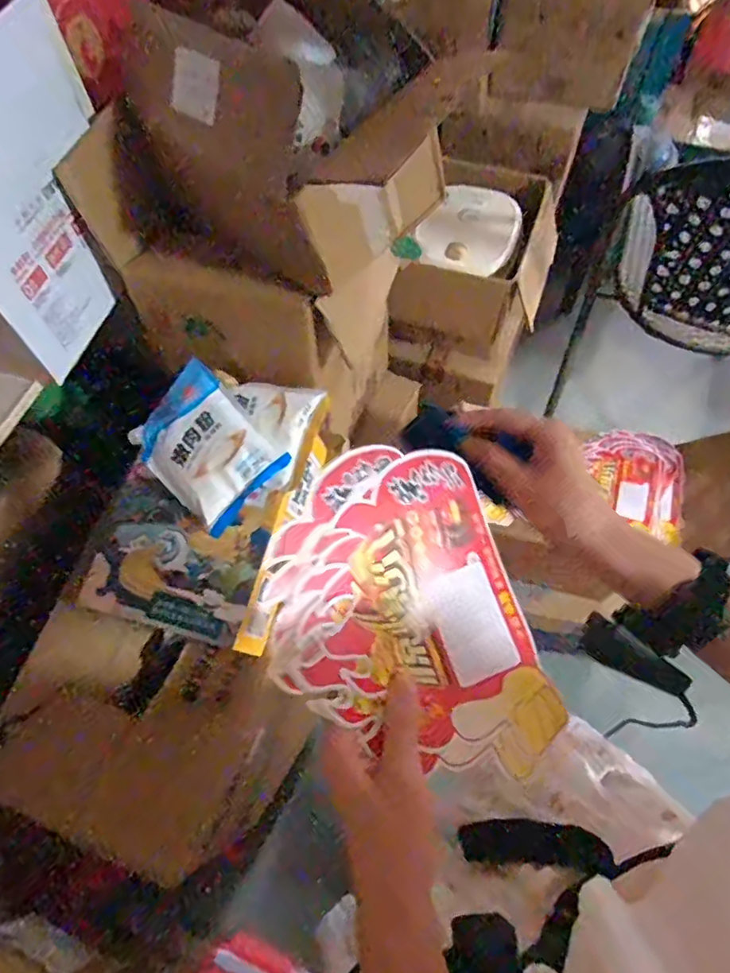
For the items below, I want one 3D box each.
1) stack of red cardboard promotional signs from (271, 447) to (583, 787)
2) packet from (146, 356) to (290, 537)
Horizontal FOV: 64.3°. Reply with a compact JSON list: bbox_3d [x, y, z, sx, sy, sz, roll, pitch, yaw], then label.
[{"bbox_3d":[0.023,0.076,0.340,0.160,0.019,0.194,-13,82,-29],"label":"stack of red cardboard promotional signs"},{"bbox_3d":[-0.220,-0.056,0.794,0.208,0.026,0.154,44,93,12],"label":"packet"}]

